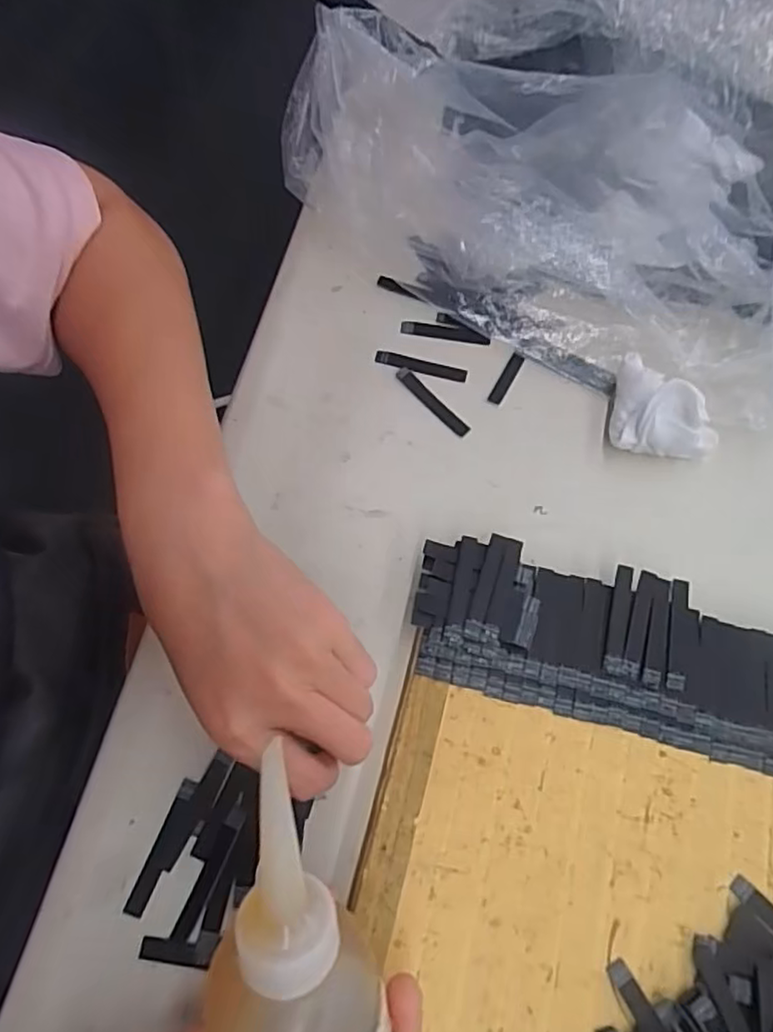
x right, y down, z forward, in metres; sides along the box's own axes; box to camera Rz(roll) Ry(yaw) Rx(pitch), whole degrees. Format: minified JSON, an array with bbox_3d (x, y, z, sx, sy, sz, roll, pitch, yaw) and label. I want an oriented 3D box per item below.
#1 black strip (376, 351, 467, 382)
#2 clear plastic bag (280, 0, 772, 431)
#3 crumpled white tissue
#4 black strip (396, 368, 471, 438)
[{"bbox_3d":[0.023,-0.097,0.412,0.060,0.006,0.010,13,68,4],"label":"black strip"},{"bbox_3d":[0.141,-0.270,0.428,0.419,0.107,0.323,25,70,9],"label":"clear plastic bag"},{"bbox_3d":[0.173,-0.069,0.389,0.062,0.032,0.057,5,68,1],"label":"crumpled white tissue"},{"bbox_3d":[0.030,-0.073,0.403,0.010,0.004,0.061,-40,74,-16],"label":"black strip"}]

